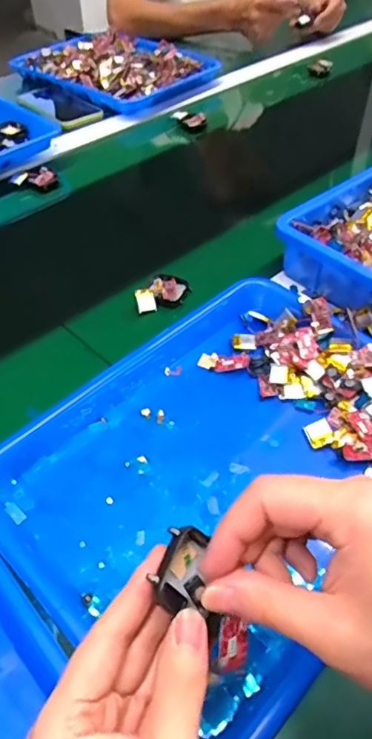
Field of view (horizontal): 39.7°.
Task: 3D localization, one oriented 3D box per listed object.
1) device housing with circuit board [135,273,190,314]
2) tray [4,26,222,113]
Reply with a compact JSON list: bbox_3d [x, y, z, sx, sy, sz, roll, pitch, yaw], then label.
[{"bbox_3d":[-0.023,-0.079,0.532,0.044,0.014,0.058,21,52,16],"label":"device housing with circuit board"},{"bbox_3d":[-0.121,-0.522,0.893,0.296,0.059,0.224,33,56,25],"label":"tray"}]

